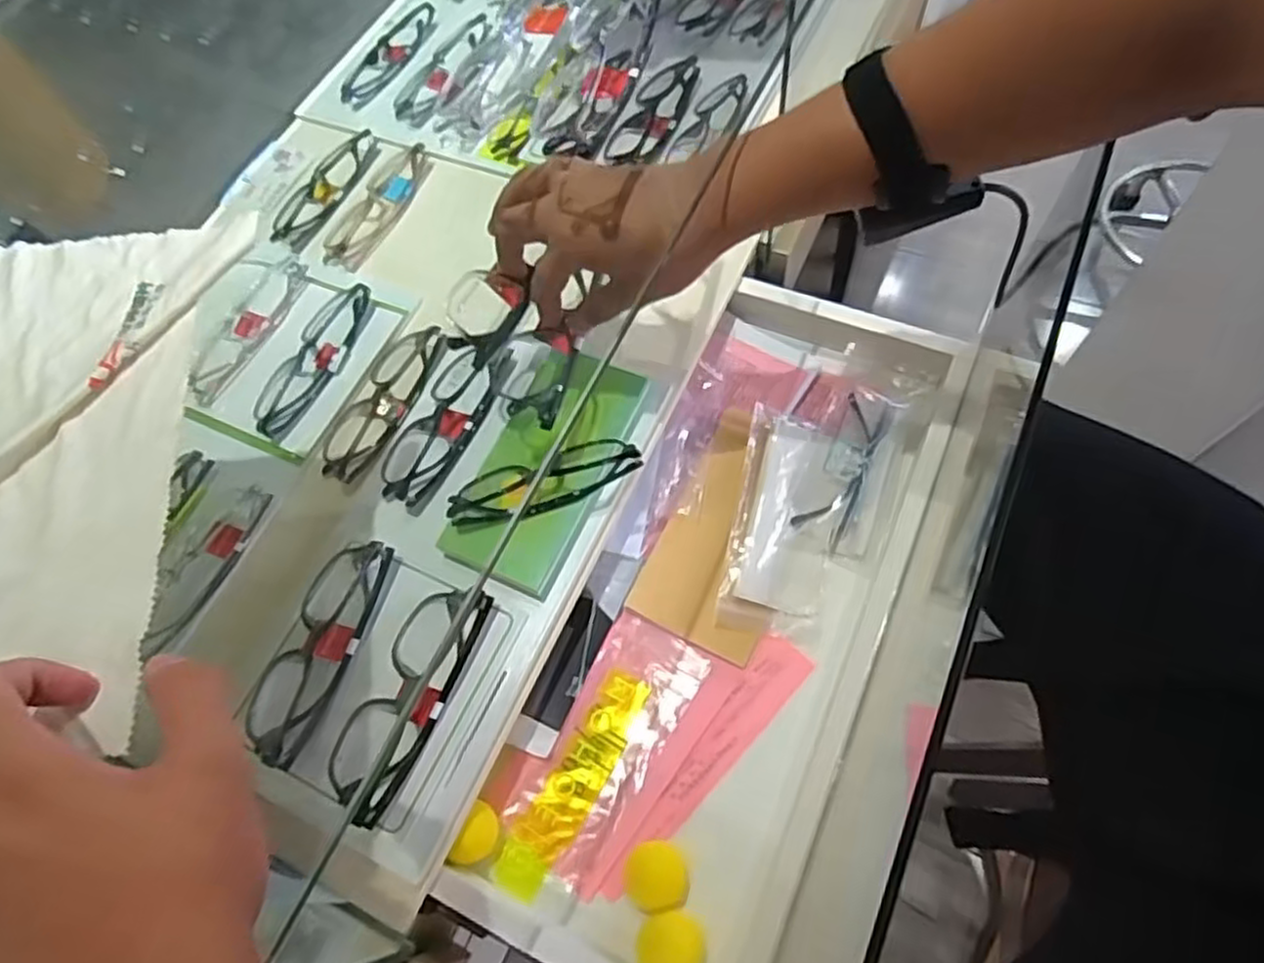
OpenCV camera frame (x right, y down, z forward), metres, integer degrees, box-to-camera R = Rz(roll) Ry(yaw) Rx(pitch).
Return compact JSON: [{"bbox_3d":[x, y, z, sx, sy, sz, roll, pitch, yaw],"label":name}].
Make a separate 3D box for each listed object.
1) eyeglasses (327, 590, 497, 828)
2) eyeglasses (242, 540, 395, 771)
[{"bbox_3d":[-0.147,0.135,0.473,0.050,0.025,0.153,21,68,15],"label":"eyeglasses"},{"bbox_3d":[-0.211,0.108,0.488,0.050,0.024,0.150,14,66,12],"label":"eyeglasses"}]

